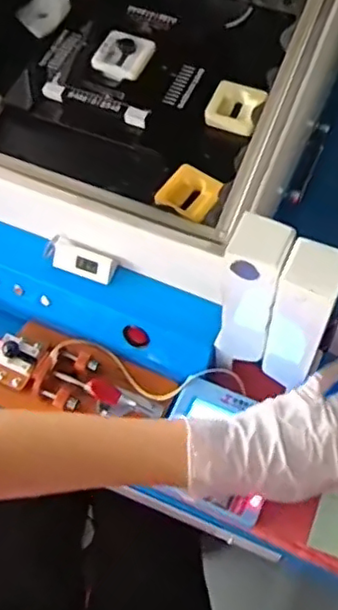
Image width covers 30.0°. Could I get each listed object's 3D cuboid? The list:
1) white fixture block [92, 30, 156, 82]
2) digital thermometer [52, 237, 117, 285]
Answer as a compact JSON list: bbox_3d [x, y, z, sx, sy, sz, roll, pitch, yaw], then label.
[{"bbox_3d":[-0.045,-0.251,0.630,0.051,0.016,0.054,20,66,13],"label":"white fixture block"},{"bbox_3d":[-0.079,-0.039,0.580,0.057,0.011,0.026,22,107,10],"label":"digital thermometer"}]

